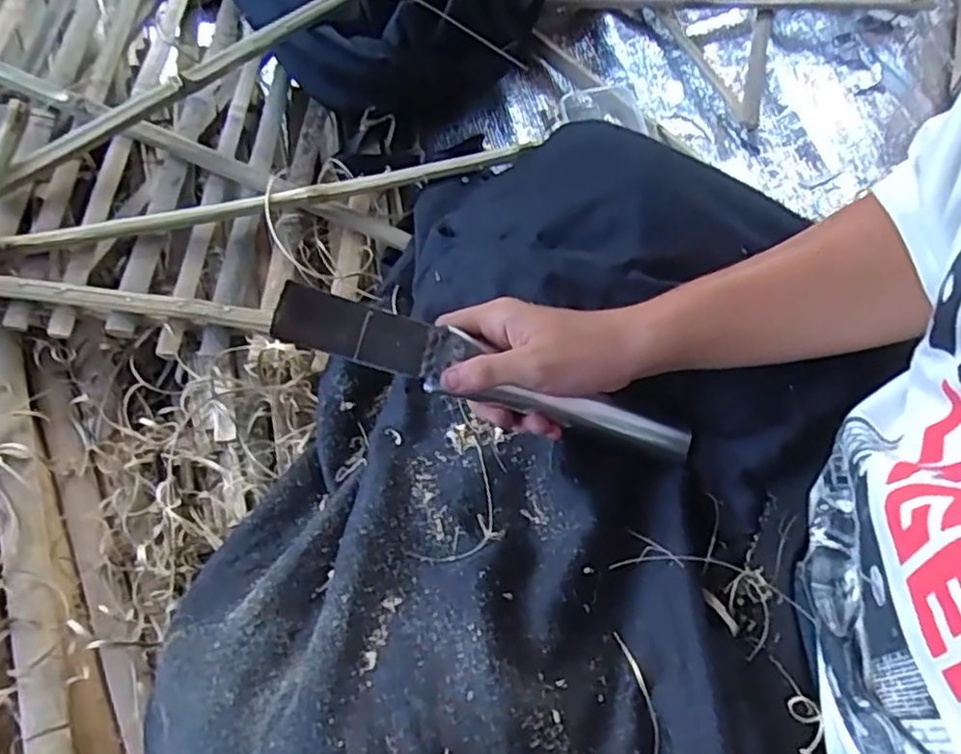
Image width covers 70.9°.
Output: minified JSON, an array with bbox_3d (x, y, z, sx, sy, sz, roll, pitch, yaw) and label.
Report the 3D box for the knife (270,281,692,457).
[{"bbox_3d":[0.010,0.003,0.413,0.269,0.013,0.034,20,62,-16],"label":"knife"}]

